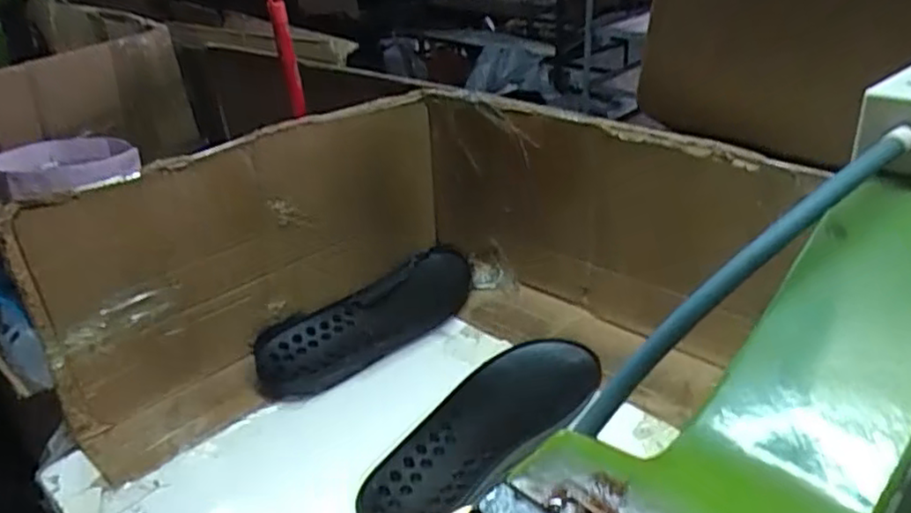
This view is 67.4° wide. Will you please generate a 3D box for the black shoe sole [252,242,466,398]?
[{"bbox_3d":[-0.095,0.074,0.814,0.108,0.035,0.302,23,39,38],"label":"black shoe sole"}]

